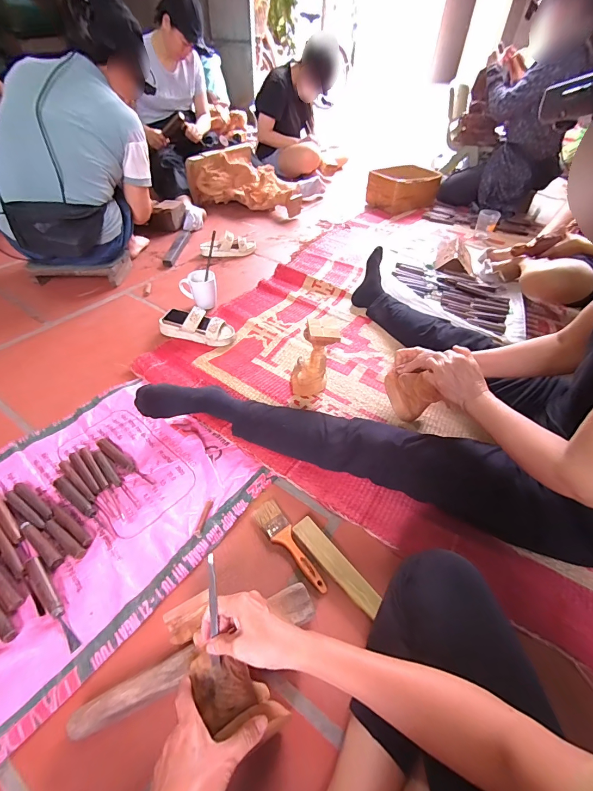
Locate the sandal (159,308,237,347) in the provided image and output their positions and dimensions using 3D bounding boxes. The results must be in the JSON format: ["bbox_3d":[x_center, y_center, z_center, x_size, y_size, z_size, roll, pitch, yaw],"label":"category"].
[{"bbox_3d":[-0.295,-0.210,1.042,0.219,0.070,0.082,13,47,11],"label":"sandal"}]

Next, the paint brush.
[{"bbox_3d":[-0.010,0.259,0.617,0.047,0.008,0.182,-29,53,-26],"label":"paint brush"}]

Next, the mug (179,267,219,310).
[{"bbox_3d":[-0.321,-0.345,1.161,0.118,0.097,0.082,-12,47,-13],"label":"mug"}]

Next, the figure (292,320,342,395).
[{"bbox_3d":[0.039,-0.091,0.865,0.111,0.183,0.100,-12,47,-13],"label":"figure"}]

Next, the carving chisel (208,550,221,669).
[{"bbox_3d":[-0.104,0.271,0.442,0.011,0.142,0.007,-2,2,-3],"label":"carving chisel"}]

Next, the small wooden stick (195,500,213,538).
[{"bbox_3d":[-0.170,0.225,0.648,0.015,0.008,0.081,4,30,2],"label":"small wooden stick"}]

